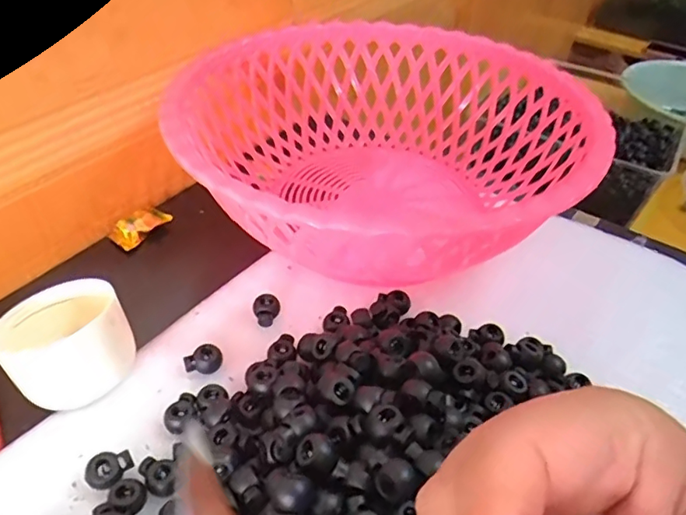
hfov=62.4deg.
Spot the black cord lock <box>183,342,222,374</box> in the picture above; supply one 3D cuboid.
[{"bbox_3d":[-0.085,0.061,0.342,0.021,0.011,0.017,-8,44,-14],"label":"black cord lock"}]

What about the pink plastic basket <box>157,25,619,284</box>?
[{"bbox_3d":[0.033,-0.082,0.444,0.292,0.103,0.291,5,42,0],"label":"pink plastic basket"}]

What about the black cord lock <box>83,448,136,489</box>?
[{"bbox_3d":[-0.118,0.108,0.288,0.022,0.013,0.015,-24,50,-28],"label":"black cord lock"}]

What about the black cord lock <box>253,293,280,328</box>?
[{"bbox_3d":[-0.051,0.035,0.376,0.017,0.011,0.021,-1,43,-7],"label":"black cord lock"}]

